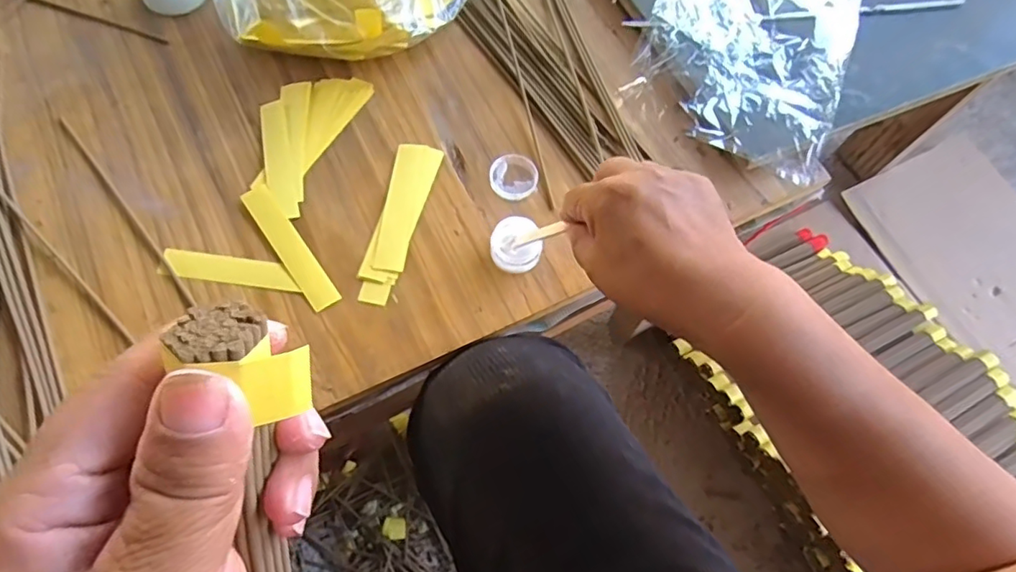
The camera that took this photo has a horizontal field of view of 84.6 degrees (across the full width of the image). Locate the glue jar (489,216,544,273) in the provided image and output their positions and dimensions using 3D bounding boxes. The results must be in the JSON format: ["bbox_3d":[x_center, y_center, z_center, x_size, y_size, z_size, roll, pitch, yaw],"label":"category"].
[{"bbox_3d":[0.006,-0.029,0.408,0.038,0.021,0.037,1,67,-3],"label":"glue jar"}]

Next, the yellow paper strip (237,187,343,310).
[{"bbox_3d":[-0.159,-0.029,0.405,0.021,0.004,0.112,-33,74,-16],"label":"yellow paper strip"}]

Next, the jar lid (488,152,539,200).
[{"bbox_3d":[0.005,-0.086,0.441,0.039,0.006,0.039,1,67,-3],"label":"jar lid"}]

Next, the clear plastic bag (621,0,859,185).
[{"bbox_3d":[0.235,-0.282,0.509,0.170,0.031,0.386,19,67,4],"label":"clear plastic bag"}]

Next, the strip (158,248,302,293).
[{"bbox_3d":[-0.197,-0.011,0.398,0.096,0.004,0.021,8,66,-2],"label":"strip"}]

